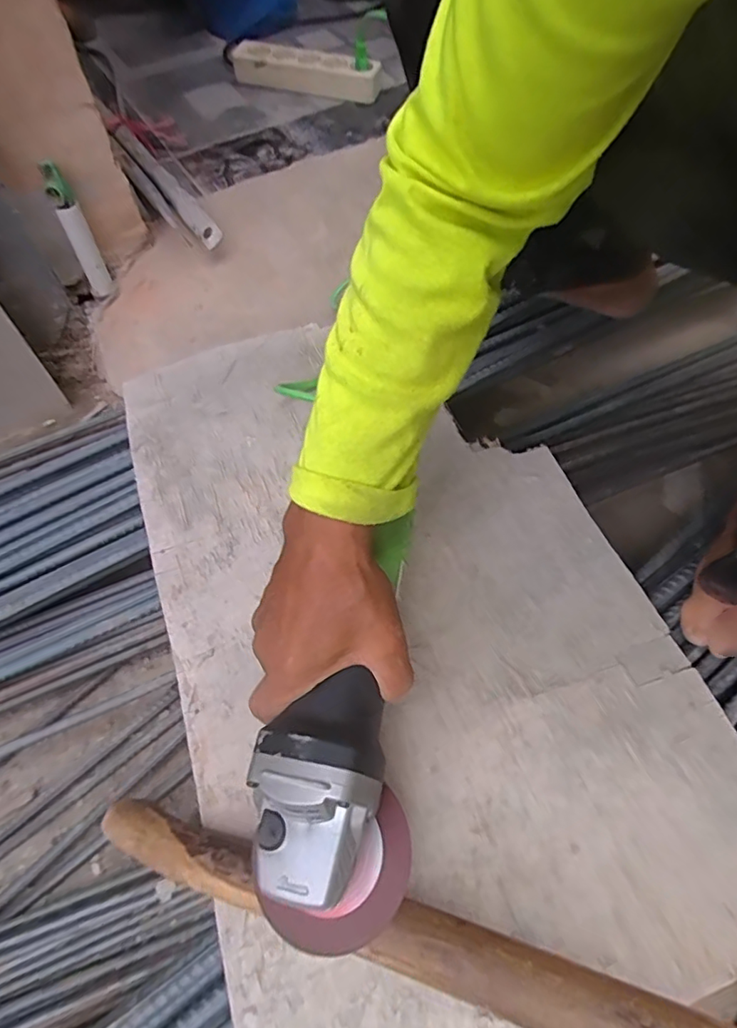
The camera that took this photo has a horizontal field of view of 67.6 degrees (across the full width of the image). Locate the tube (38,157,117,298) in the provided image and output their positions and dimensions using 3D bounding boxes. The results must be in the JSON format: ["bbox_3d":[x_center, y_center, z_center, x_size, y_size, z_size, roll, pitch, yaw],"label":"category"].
[{"bbox_3d":[-0.335,-0.318,0.642,0.028,0.159,0.021,-32,61,-19],"label":"tube"}]

